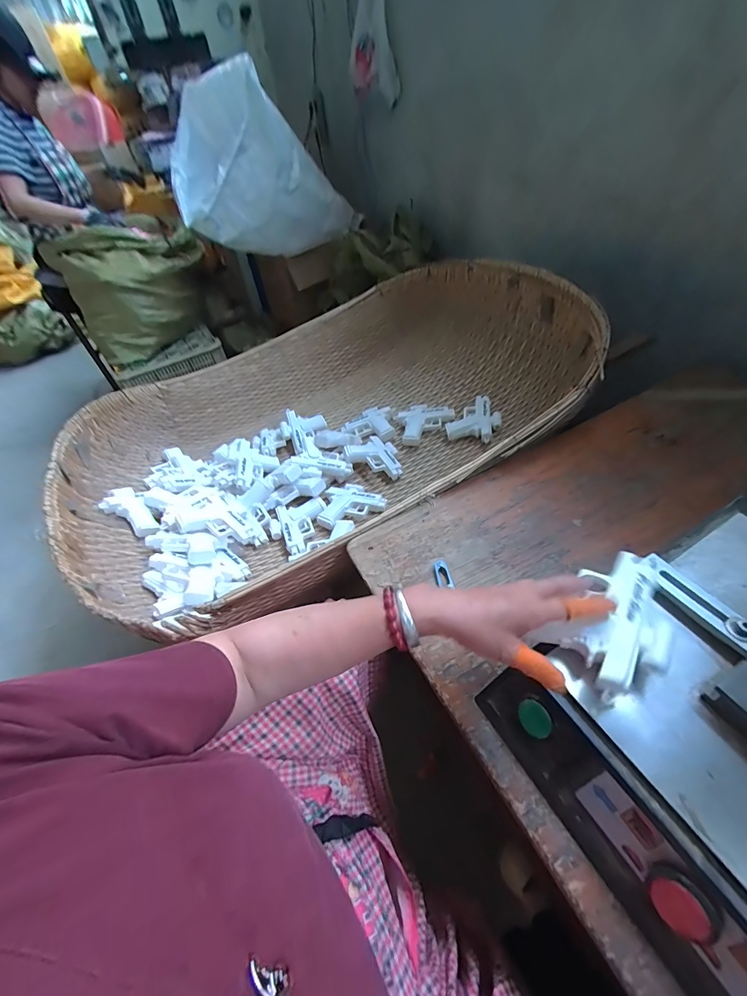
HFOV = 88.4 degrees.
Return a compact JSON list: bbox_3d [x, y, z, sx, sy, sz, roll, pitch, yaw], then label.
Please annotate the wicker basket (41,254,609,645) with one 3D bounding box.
[{"bbox_3d":[-0.098,-0.199,0.896,1.089,0.310,0.761,-26,50,-17],"label":"wicker basket"}]

